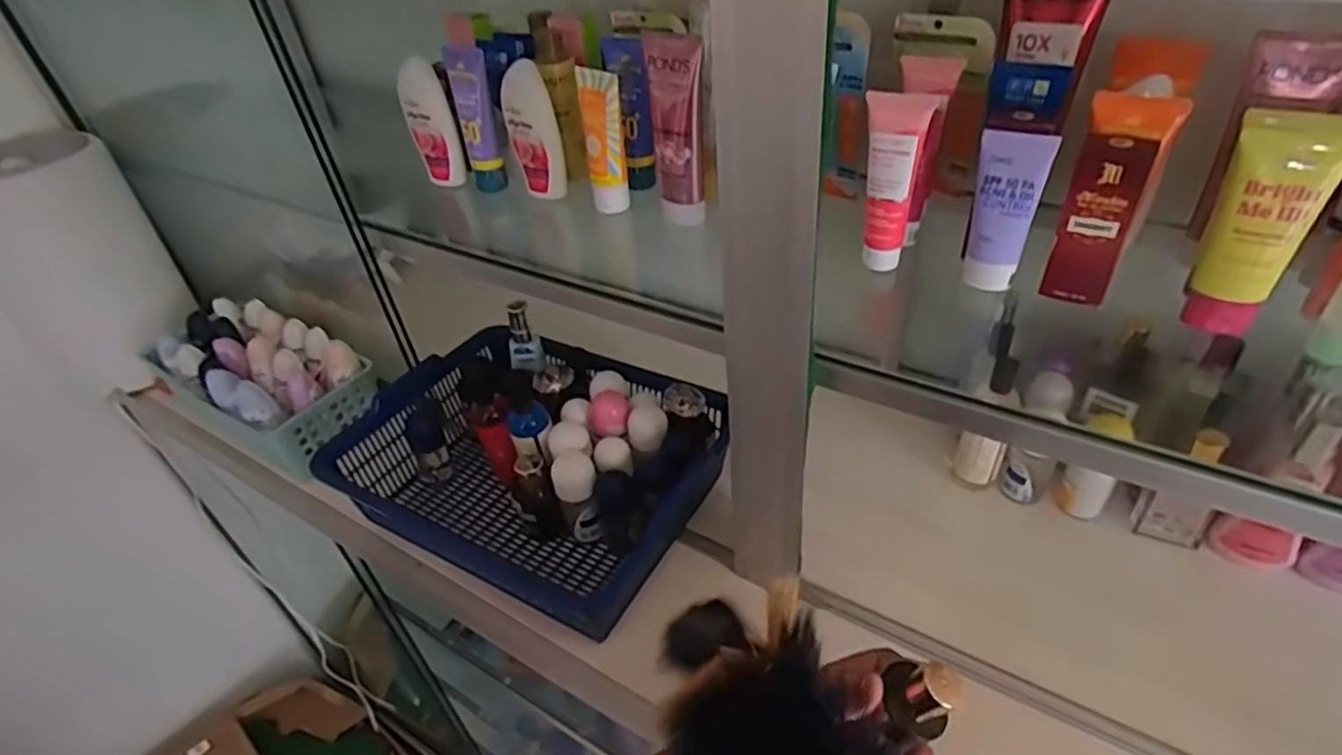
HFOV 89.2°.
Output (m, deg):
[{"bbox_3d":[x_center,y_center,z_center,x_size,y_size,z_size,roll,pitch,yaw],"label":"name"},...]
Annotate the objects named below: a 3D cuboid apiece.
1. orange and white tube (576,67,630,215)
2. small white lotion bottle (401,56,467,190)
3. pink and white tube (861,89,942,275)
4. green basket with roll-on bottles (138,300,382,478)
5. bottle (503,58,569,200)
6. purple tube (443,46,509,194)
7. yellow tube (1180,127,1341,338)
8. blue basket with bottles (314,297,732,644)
[{"bbox_3d":[-0.059,-0.210,0.610,0.035,0.120,0.024,-9,41,-2],"label":"orange and white tube"},{"bbox_3d":[-0.244,-0.256,0.693,0.038,0.120,0.026,-15,41,-9],"label":"small white lotion bottle"},{"bbox_3d":[0.160,-0.139,0.493,0.040,0.122,0.024,8,43,17],"label":"pink and white tube"},{"bbox_3d":[-0.475,-0.002,0.795,0.281,0.111,0.126,20,47,28],"label":"green basket with roll-on bottles"},{"bbox_3d":[-0.131,-0.235,0.650,0.047,0.124,0.032,3,35,12],"label":"bottle"},{"bbox_3d":[-0.190,-0.253,0.677,0.038,0.131,0.043,-15,41,-9],"label":"purple tube"},{"bbox_3d":[0.352,-0.085,0.411,0.050,0.118,0.031,22,49,30],"label":"yellow tube"},{"bbox_3d":[-0.133,0.079,0.664,0.321,0.121,0.227,16,46,24],"label":"blue basket with bottles"}]

